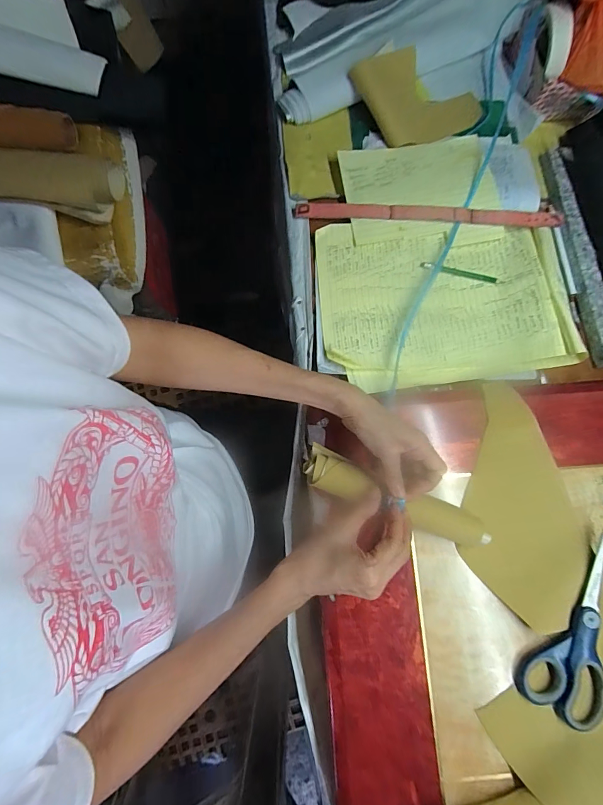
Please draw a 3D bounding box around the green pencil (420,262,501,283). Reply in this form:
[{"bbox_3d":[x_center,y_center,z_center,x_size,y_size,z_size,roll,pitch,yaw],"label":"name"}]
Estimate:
[{"bbox_3d":[0.226,-0.184,0.509,0.114,0.006,0.010,10,82,3],"label":"green pencil"}]

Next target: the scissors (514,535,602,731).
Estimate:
[{"bbox_3d":[0.300,0.234,0.371,0.075,0.024,0.187,36,78,7],"label":"scissors"}]

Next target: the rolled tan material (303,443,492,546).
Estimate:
[{"bbox_3d":[0.100,0.103,0.391,0.200,0.027,0.043,22,76,2],"label":"rolled tan material"}]

